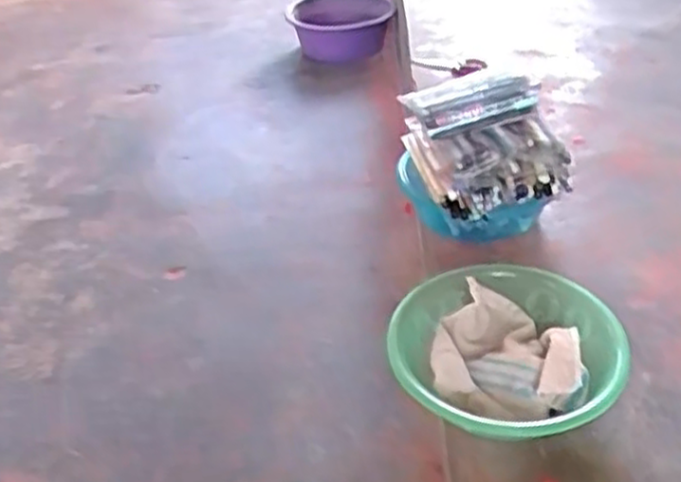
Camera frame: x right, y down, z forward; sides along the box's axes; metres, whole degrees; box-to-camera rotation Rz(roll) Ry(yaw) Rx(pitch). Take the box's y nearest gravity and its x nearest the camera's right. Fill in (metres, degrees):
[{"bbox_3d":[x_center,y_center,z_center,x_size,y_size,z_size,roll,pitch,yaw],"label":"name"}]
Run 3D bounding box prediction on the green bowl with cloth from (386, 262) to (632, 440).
[{"bbox_3d":[0.170,0.117,0.791,0.229,0.086,0.220,-2,37,2],"label":"green bowl with cloth"}]

